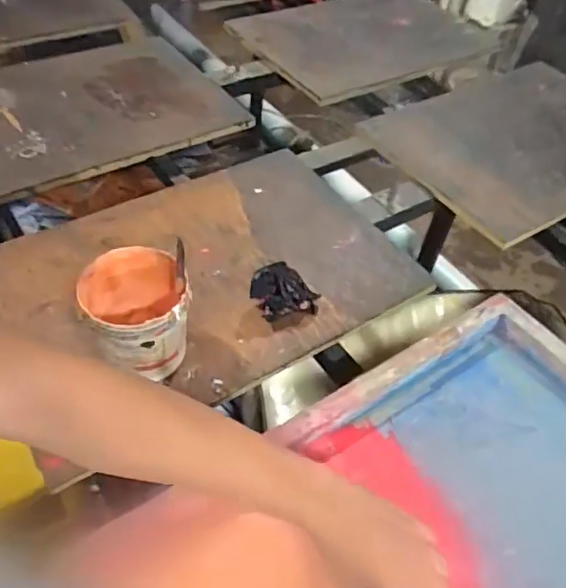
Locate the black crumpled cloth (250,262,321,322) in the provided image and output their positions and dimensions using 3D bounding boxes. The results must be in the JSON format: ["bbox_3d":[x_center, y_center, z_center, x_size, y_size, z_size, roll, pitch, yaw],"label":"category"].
[{"bbox_3d":[0.000,-0.002,0.804,0.088,0.045,0.079,37,55,22],"label":"black crumpled cloth"}]

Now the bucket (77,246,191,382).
[{"bbox_3d":[-0.173,0.032,0.702,0.114,0.126,0.117,4,49,-4],"label":"bucket"}]

